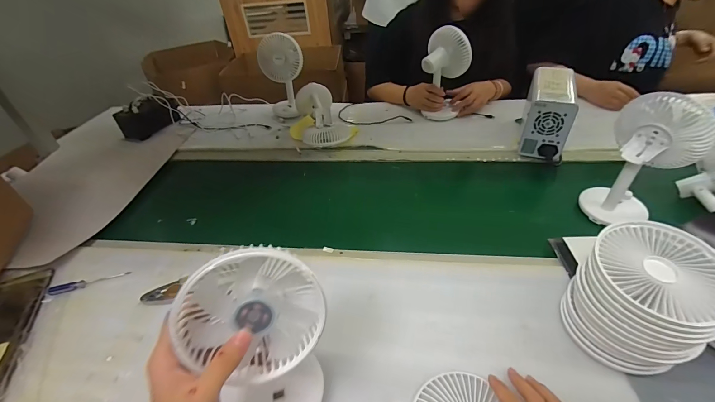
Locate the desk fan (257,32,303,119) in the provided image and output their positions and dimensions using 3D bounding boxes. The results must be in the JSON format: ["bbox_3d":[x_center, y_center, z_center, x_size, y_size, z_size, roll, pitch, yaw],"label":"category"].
[{"bbox_3d":[-0.222,-0.375,0.990,0.122,0.237,0.091,-16,40,-11],"label":"desk fan"}]

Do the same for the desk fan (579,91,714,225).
[{"bbox_3d":[0.493,-0.063,0.559,0.085,0.232,0.124,-34,46,-29],"label":"desk fan"}]

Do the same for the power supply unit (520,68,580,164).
[{"bbox_3d":[0.455,-0.209,0.775,0.087,0.149,0.176,12,43,22],"label":"power supply unit"}]

